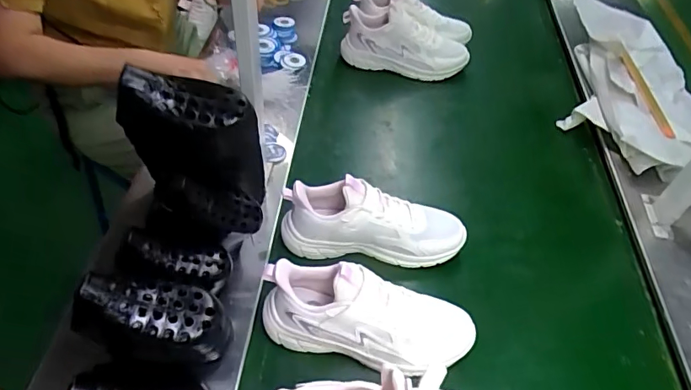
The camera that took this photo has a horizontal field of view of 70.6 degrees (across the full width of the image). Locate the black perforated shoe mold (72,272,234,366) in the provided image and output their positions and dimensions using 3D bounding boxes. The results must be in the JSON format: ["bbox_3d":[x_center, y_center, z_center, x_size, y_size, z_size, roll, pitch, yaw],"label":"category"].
[{"bbox_3d":[-0.194,0.134,0.505,0.128,0.142,0.057,11,51,-2],"label":"black perforated shoe mold"}]

